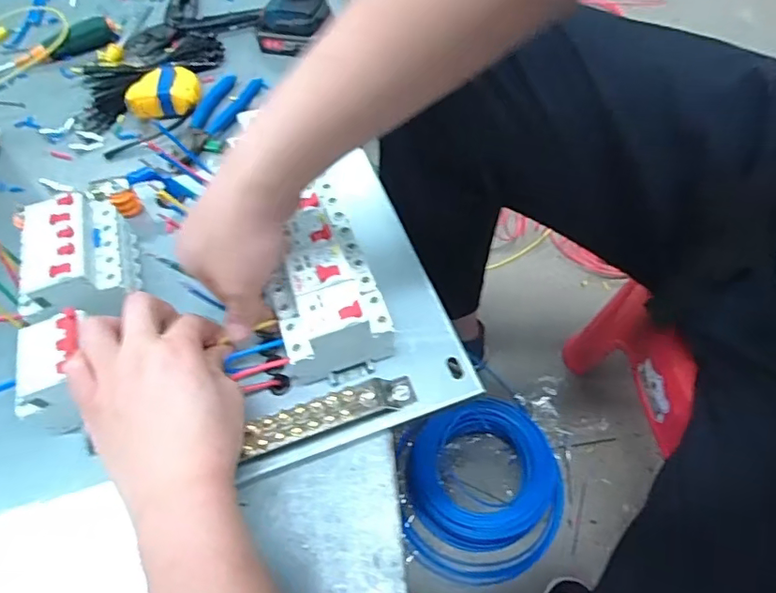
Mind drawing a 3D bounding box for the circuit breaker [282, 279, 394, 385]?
[{"bbox_3d":[-0.038,0.027,0.393,0.078,0.068,0.044,-24,58,-11],"label":"circuit breaker"}]

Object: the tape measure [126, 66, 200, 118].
[{"bbox_3d":[-0.263,-0.245,0.625,0.078,0.036,0.062,-6,56,1],"label":"tape measure"}]

